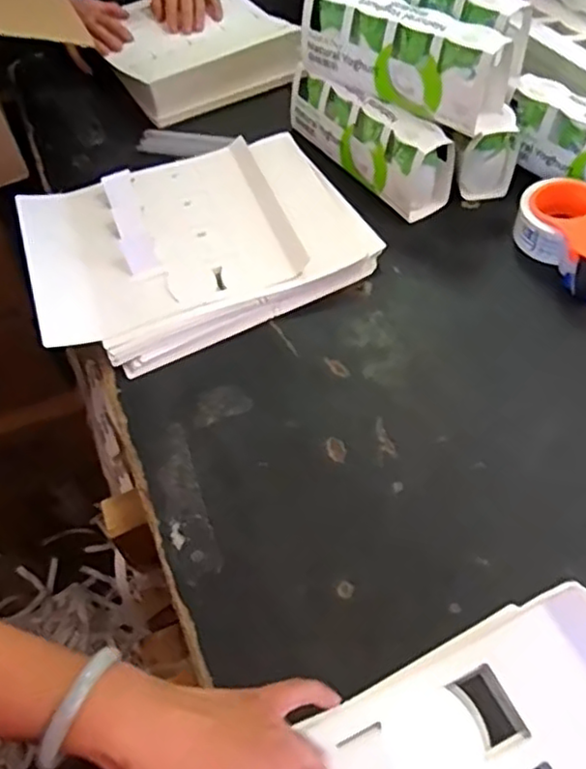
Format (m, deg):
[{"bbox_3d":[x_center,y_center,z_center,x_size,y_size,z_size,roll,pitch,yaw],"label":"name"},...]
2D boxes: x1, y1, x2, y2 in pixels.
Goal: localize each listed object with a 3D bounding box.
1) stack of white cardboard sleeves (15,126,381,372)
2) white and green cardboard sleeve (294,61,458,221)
[{"bbox_3d":[-0.120,-0.177,0.822,0.383,0.062,0.285,-21,55,-11],"label":"stack of white cardboard sleeves"},{"bbox_3d":[0.095,-0.337,0.890,0.073,0.103,0.274,-31,58,-17],"label":"white and green cardboard sleeve"}]

